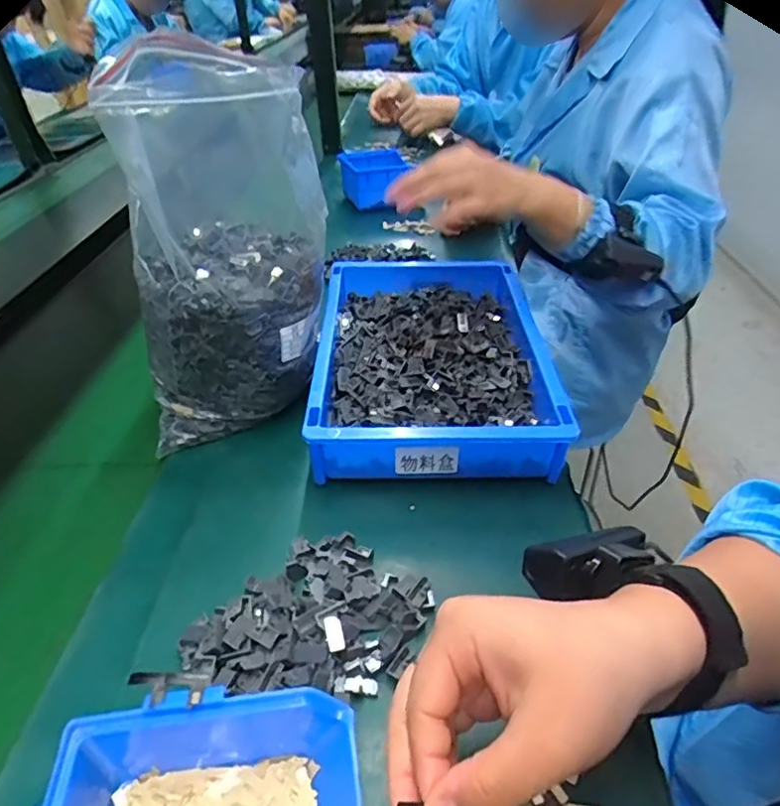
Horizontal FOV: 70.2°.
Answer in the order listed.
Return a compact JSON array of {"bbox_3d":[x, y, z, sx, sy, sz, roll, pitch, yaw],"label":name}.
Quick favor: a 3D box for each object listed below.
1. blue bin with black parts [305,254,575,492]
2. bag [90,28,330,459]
[{"bbox_3d":[0.039,-0.042,0.549,0.202,0.073,0.300,-2,38,2],"label":"blue bin with black parts"},{"bbox_3d":[-0.137,-0.129,0.481,0.152,0.274,0.180,-2,38,2],"label":"bag"}]

